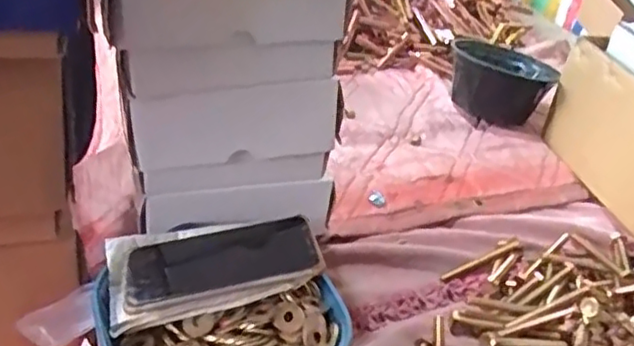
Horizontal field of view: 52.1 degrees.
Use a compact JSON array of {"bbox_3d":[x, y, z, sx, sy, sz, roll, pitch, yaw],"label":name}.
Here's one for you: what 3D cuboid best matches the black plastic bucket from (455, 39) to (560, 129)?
[{"bbox_3d":[0.277,-0.140,0.977,0.148,0.079,0.122,12,37,7],"label":"black plastic bucket"}]

